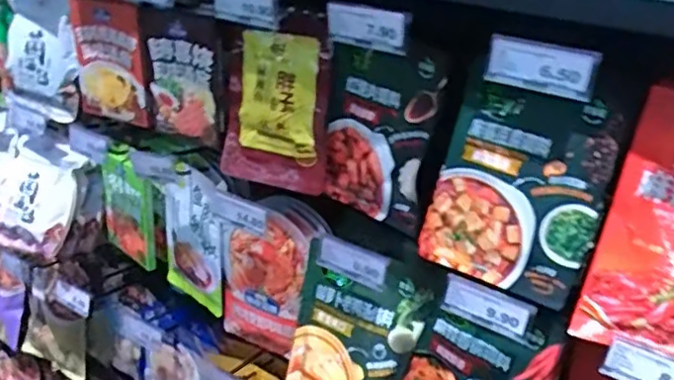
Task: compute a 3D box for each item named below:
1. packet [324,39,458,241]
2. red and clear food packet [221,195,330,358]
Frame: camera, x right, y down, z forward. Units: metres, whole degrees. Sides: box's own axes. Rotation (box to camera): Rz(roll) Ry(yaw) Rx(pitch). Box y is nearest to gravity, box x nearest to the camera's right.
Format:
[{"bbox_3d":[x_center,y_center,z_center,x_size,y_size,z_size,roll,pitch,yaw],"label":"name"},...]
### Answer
[{"bbox_3d":[0.057,-0.064,0.764,0.166,0.218,0.034,24,29,35],"label":"packet"},{"bbox_3d":[-0.103,0.132,0.937,0.150,0.259,0.045,31,26,23],"label":"red and clear food packet"}]

